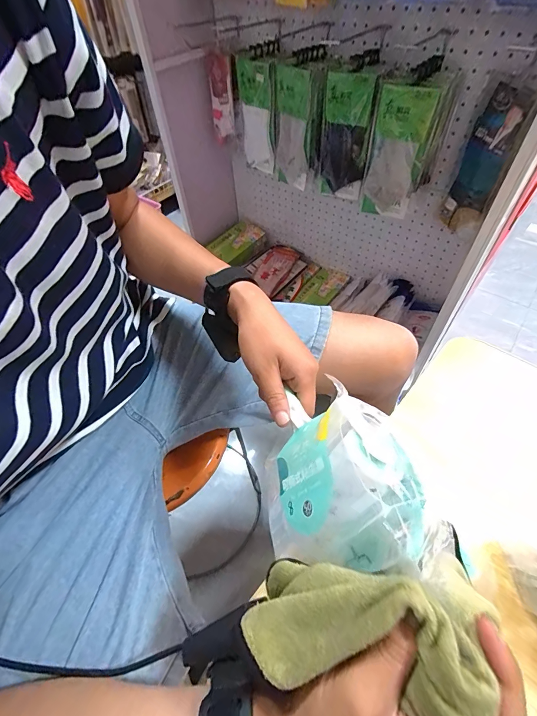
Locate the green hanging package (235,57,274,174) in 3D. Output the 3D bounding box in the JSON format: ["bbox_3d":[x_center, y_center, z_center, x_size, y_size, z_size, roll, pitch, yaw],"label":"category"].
[{"bbox_3d":[-0.032,-0.608,0.853,0.022,0.230,0.103,-34,58,-21],"label":"green hanging package"}]

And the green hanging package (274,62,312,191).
[{"bbox_3d":[0.053,-0.543,0.800,0.101,0.234,0.011,32,53,30],"label":"green hanging package"}]

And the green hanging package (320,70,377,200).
[{"bbox_3d":[0.164,-0.475,0.733,0.111,0.231,0.015,35,60,26],"label":"green hanging package"}]

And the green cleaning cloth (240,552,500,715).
[{"bbox_3d":[0.050,0.154,0.188,0.131,0.036,0.066,-12,49,22],"label":"green cleaning cloth"}]

